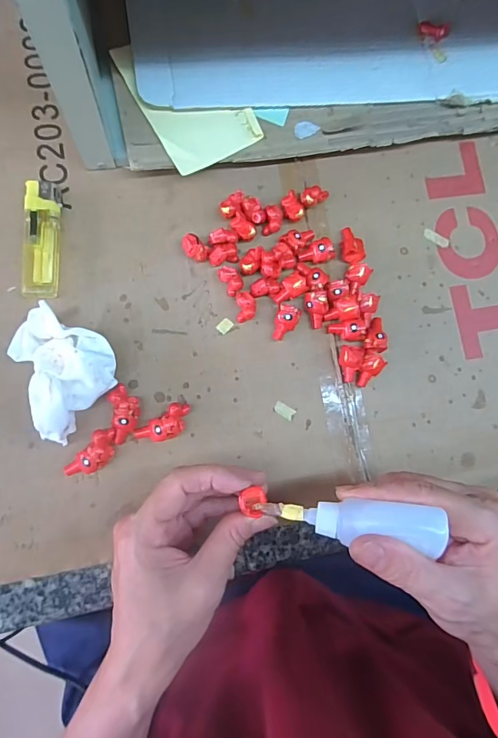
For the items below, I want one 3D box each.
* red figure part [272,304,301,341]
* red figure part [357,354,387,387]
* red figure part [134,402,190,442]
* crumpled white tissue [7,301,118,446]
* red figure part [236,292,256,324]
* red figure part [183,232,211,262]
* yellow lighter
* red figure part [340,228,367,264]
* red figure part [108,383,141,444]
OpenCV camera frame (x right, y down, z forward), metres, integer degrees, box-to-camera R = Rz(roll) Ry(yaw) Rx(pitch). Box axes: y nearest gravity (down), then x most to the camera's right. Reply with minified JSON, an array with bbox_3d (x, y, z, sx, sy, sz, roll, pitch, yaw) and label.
[{"bbox_3d":[0.026,-0.032,0.305,0.015,0.013,0.024,21,81,-5],"label":"red figure part"},{"bbox_3d":[0.084,0.000,0.309,0.015,0.012,0.024,38,80,-2],"label":"red figure part"},{"bbox_3d":[-0.056,0.038,0.288,0.038,0.016,0.019,-37,90,-10],"label":"red figure part"},{"bbox_3d":[-0.122,0.001,0.275,0.065,0.030,0.065,39,80,-2],"label":"crumpled white tissue"},{"bbox_3d":[-0.002,-0.044,0.305,0.013,0.011,0.021,-1,84,-8],"label":"red figure part"},{"bbox_3d":[-0.038,-0.085,0.307,0.020,0.013,0.015,40,80,-2],"label":"red figure part"},{"bbox_3d":[-0.141,-0.088,0.295,0.022,0.010,0.079,0,84,-8],"label":"yellow lighter"},{"bbox_3d":[0.075,-0.091,0.320,0.017,0.015,0.029,-8,85,-8],"label":"red figure part"},{"bbox_3d":[-0.081,0.029,0.287,0.018,0.013,0.038,-8,85,-8],"label":"red figure part"}]

